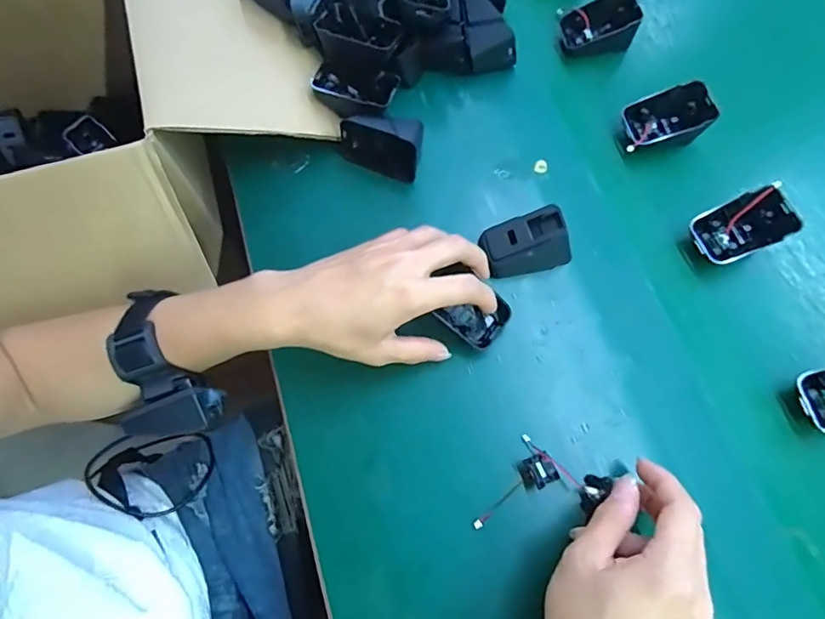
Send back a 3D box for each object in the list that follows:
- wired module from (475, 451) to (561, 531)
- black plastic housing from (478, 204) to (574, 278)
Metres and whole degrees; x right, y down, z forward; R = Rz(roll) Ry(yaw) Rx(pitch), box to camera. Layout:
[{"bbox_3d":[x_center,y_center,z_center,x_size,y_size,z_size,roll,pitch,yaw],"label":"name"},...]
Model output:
[{"bbox_3d":[0.067,0.121,0.342,0.066,0.010,0.021,-28,73,-11],"label":"wired module"},{"bbox_3d":[0.088,-0.052,0.389,0.062,0.038,0.038,-11,70,-5],"label":"black plastic housing"}]

